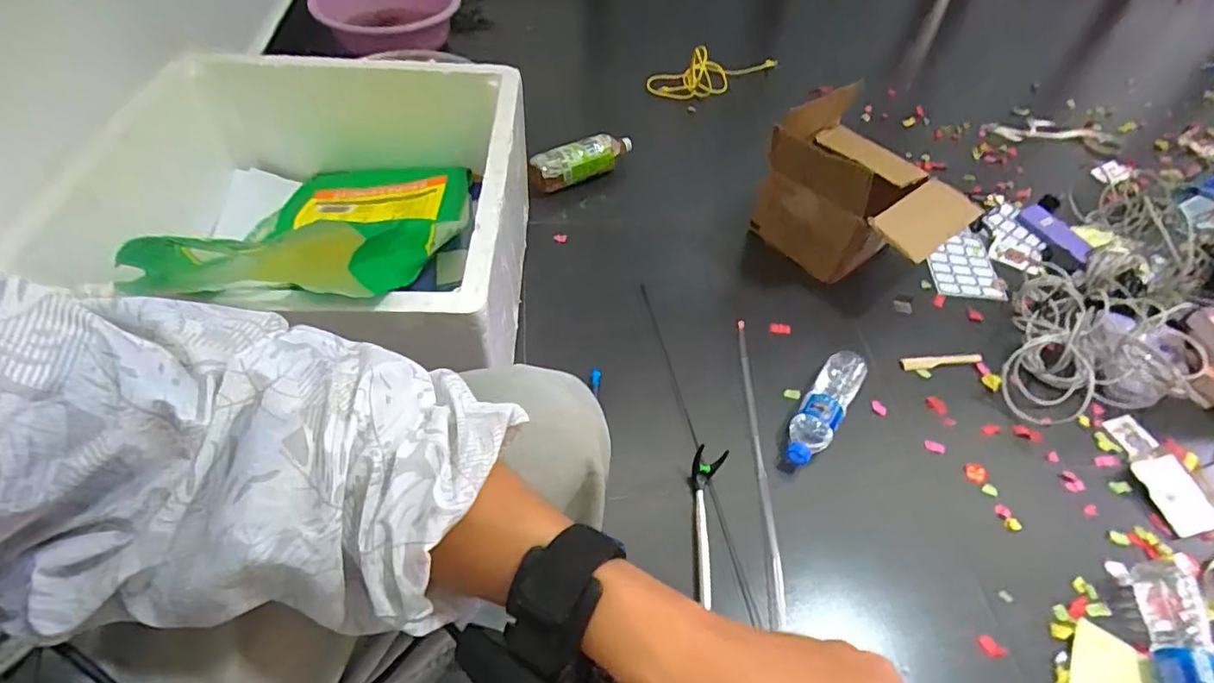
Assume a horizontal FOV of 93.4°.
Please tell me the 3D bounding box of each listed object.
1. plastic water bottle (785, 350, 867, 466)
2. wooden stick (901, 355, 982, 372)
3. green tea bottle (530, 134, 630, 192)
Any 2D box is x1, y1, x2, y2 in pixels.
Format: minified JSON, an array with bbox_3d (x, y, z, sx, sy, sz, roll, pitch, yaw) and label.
[{"bbox_3d":[0.329,0.101,0.866,0.058,0.050,0.222,31,56,19],"label":"plastic water bottle"},{"bbox_3d":[0.572,0.033,0.981,0.146,0.007,0.024,-6,51,-7],"label":"wooden stick"},{"bbox_3d":[-0.056,-0.395,1.246,0.250,0.090,0.062,-23,57,-20],"label":"green tea bottle"}]

